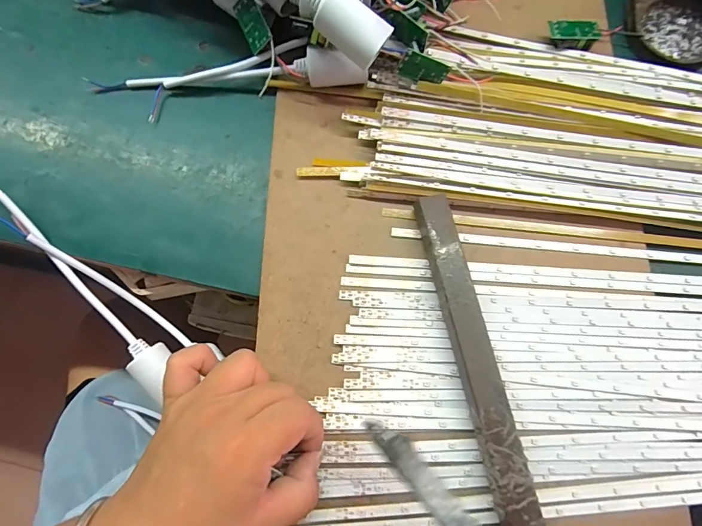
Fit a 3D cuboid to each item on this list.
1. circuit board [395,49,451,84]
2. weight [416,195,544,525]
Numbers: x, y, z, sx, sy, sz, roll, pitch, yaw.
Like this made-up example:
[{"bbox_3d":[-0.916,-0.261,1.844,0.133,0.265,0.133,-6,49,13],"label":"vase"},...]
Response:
[{"bbox_3d":[0.051,-0.135,0.276,0.034,0.018,0.004,12,49,-21],"label":"circuit board"},{"bbox_3d":[0.076,0.061,0.243,0.023,0.020,0.214,-12,77,-1],"label":"weight"}]

